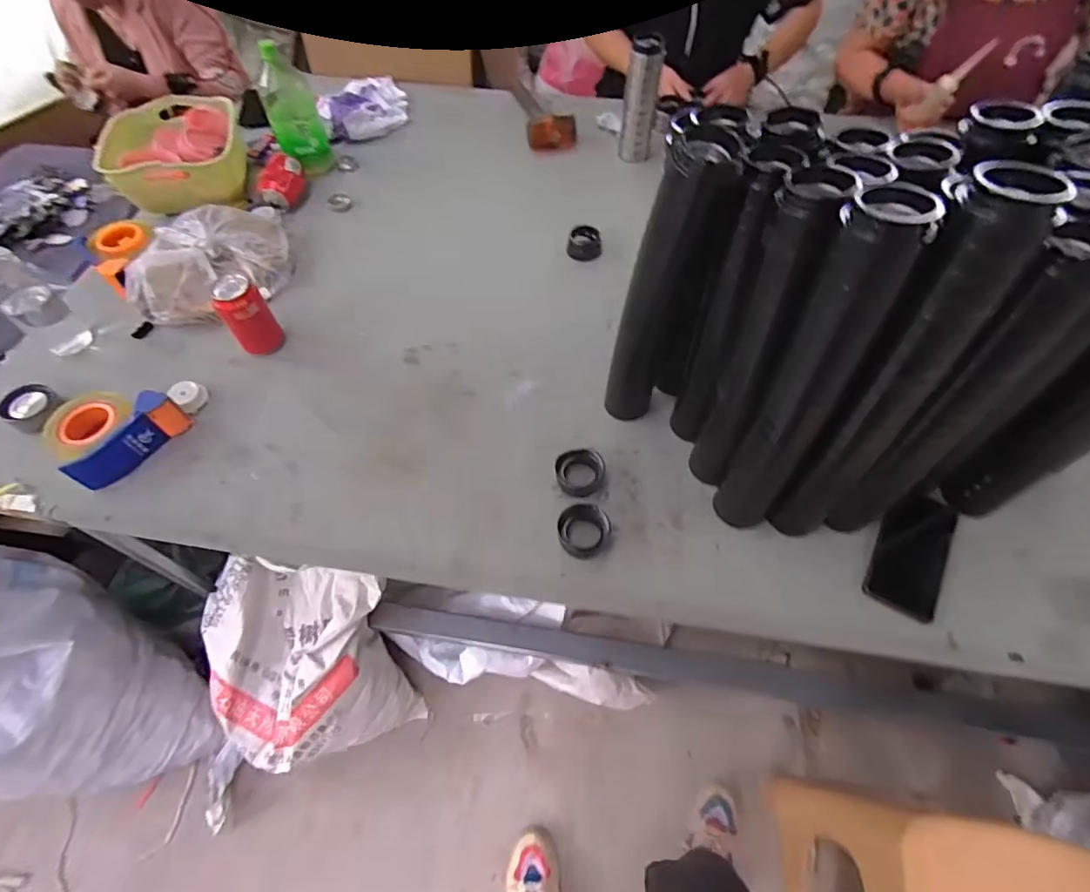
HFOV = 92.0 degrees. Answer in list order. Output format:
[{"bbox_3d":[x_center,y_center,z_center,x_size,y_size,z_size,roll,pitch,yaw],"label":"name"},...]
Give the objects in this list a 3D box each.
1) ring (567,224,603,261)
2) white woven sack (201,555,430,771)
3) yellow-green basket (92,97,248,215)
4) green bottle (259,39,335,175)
[{"bbox_3d":[0.072,-0.361,0.940,0.059,0.039,0.059,0,58,1],"label":"ring"},{"bbox_3d":[-0.467,0.466,1.094,0.340,0.282,0.317,-13,59,-7],"label":"white woven sack"},{"bbox_3d":[-0.658,-0.521,0.946,0.212,0.102,0.206,-16,59,-9],"label":"yellow-green basket"},{"bbox_3d":[-0.469,-0.625,0.976,0.087,0.196,0.084,-20,60,-11],"label":"green bottle"}]

